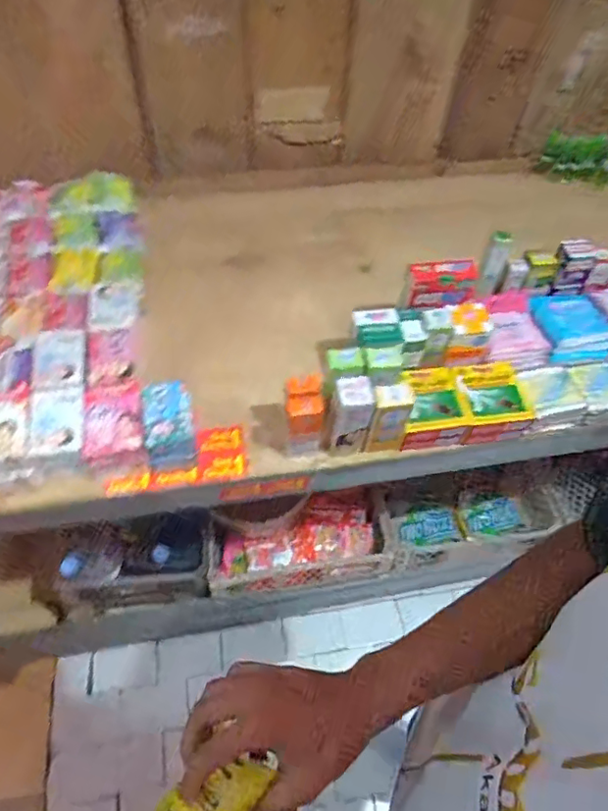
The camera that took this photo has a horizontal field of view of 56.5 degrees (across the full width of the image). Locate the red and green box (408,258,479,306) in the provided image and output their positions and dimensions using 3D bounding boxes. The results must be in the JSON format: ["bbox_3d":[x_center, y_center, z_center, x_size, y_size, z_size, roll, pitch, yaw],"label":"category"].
[{"bbox_3d":[0.190,-0.168,0.775,0.097,0.056,0.035,-11,56,-10],"label":"red and green box"}]

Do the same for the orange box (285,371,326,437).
[{"bbox_3d":[-0.003,0.010,0.700,0.047,0.089,0.054,-1,55,-3],"label":"orange box"}]

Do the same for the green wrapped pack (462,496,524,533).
[{"bbox_3d":[0.464,0.269,1.388,0.135,0.023,0.077,-11,56,-10],"label":"green wrapped pack"}]

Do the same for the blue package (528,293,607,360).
[{"bbox_3d":[0.393,-0.121,0.835,0.110,0.037,0.111,-9,55,-9],"label":"blue package"}]

